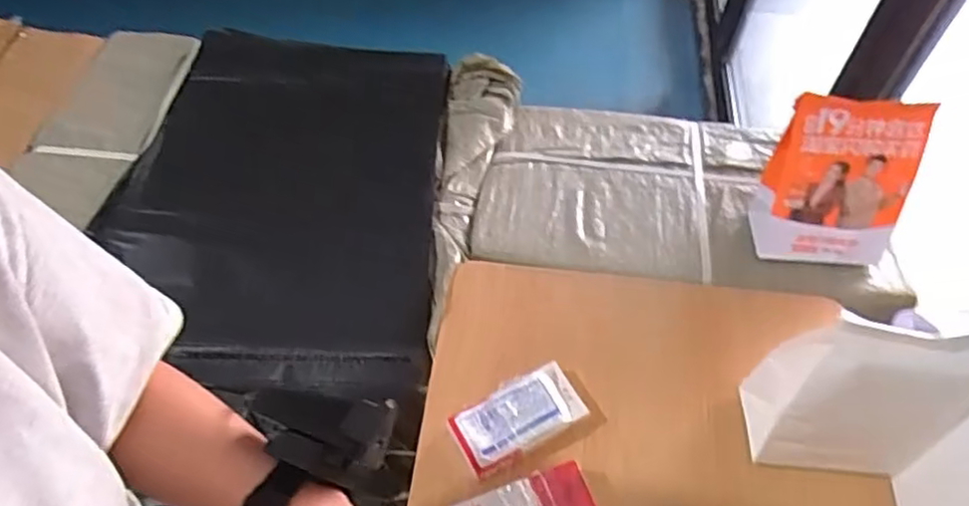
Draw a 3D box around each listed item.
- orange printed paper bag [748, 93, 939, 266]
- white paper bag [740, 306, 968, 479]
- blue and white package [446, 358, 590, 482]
[{"bbox_3d":[0.432,-0.084,0.823,0.158,0.224,0.036,7,35,11],"label":"orange printed paper bag"},{"bbox_3d":[0.365,0.135,0.648,0.154,0.245,0.080,5,55,3],"label":"white paper bag"},{"bbox_3d":[0.038,0.183,0.730,0.141,0.035,0.076,-27,59,-18],"label":"blue and white package"}]

